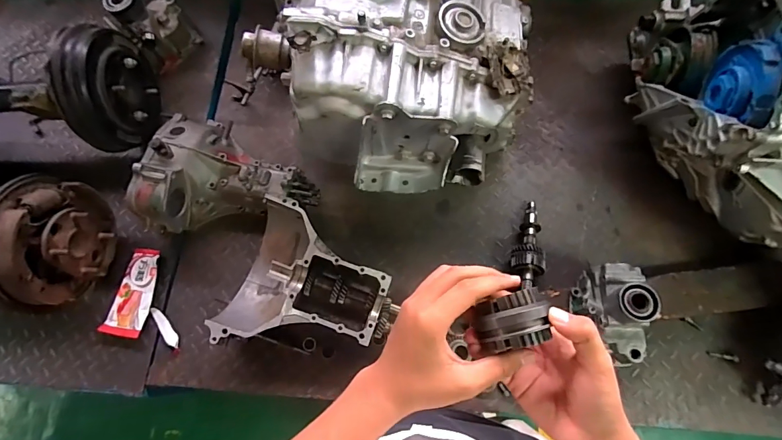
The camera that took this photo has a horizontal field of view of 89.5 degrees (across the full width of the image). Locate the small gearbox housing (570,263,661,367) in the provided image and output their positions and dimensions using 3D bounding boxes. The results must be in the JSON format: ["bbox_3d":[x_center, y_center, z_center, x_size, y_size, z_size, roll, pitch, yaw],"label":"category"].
[{"bbox_3d":[0.403,0.163,0.706,0.101,0.119,0.175,1,71,4],"label":"small gearbox housing"}]

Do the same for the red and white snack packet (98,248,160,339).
[{"bbox_3d":[-0.559,0.155,0.864,0.085,0.024,0.192,5,70,5],"label":"red and white snack packet"}]

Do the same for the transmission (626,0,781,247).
[{"bbox_3d":[0.646,-0.232,0.730,0.256,0.355,0.533,-2,70,3],"label":"transmission"}]

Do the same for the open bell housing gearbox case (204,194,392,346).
[{"bbox_3d":[-0.164,0.136,0.791,0.304,0.119,0.281,17,72,9],"label":"open bell housing gearbox case"}]

